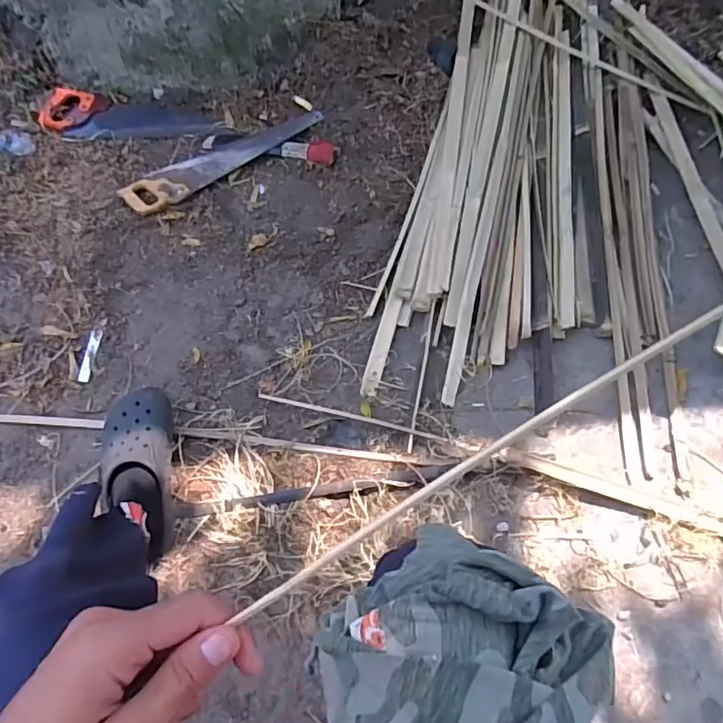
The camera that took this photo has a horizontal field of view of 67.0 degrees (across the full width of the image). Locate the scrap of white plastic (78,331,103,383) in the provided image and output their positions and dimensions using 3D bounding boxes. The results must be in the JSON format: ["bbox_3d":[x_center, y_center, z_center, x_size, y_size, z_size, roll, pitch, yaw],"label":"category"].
[{"bbox_3d":[-0.549,-0.012,1.106,0.026,0.004,0.118,2,63,3],"label":"scrap of white plastic"}]

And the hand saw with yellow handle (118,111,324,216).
[{"bbox_3d":[-0.326,-0.490,1.315,0.499,0.027,0.097,-30,66,-13],"label":"hand saw with yellow handle"}]

